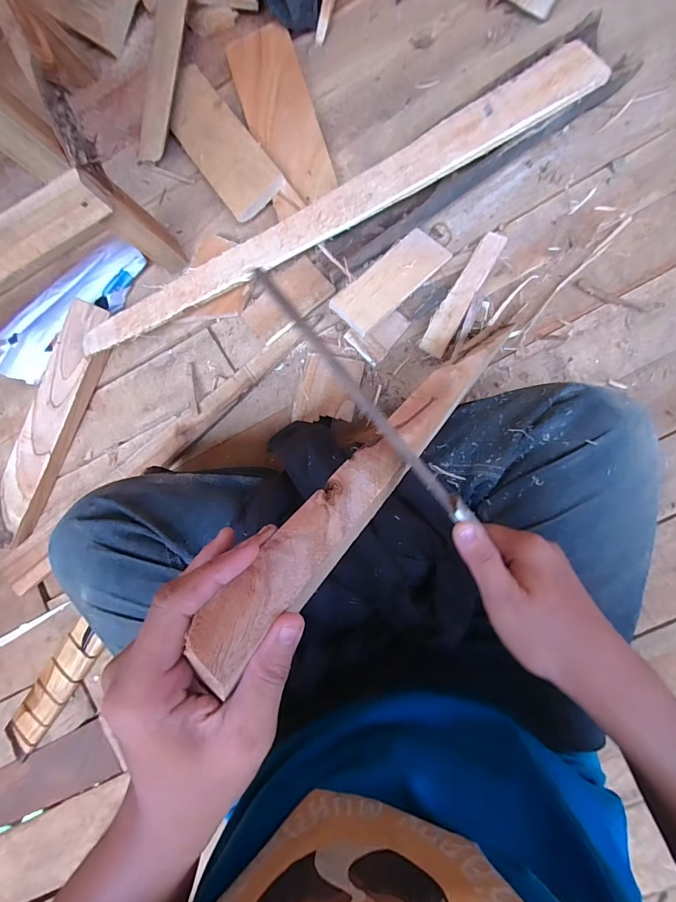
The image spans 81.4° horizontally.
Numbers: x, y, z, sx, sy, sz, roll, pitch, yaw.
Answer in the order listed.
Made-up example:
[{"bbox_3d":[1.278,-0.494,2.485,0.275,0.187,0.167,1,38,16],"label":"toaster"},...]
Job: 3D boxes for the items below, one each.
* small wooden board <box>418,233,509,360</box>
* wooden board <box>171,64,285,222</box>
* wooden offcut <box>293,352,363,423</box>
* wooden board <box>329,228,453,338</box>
[{"bbox_3d":[0.163,-0.204,0.517,0.034,0.021,0.172,29,92,7],"label":"small wooden board"},{"bbox_3d":[-0.173,-0.440,0.557,0.084,0.018,0.230,-36,84,5],"label":"wooden board"},{"bbox_3d":[-0.014,-0.085,0.541,0.083,0.016,0.097,10,89,8],"label":"wooden offcut"},{"bbox_3d":[0.068,-0.216,0.497,0.062,0.011,0.177,42,72,6],"label":"wooden board"}]

